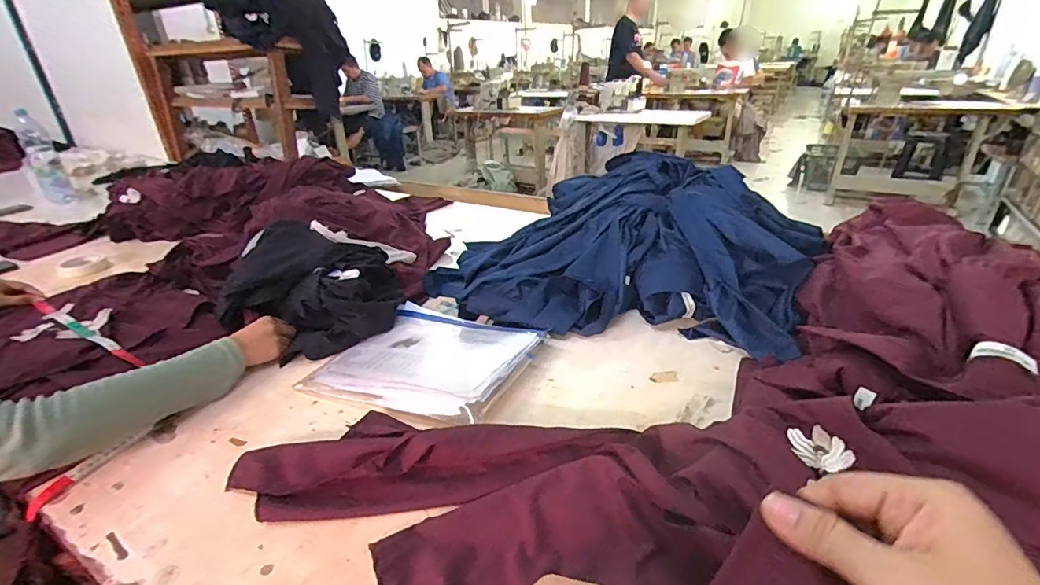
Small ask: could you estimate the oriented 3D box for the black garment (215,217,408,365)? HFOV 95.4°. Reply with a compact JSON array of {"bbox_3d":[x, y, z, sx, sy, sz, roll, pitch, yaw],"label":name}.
[{"bbox_3d":[-0.387,-0.010,0.885,0.298,0.138,0.256,6,28,16],"label":"black garment"}]

